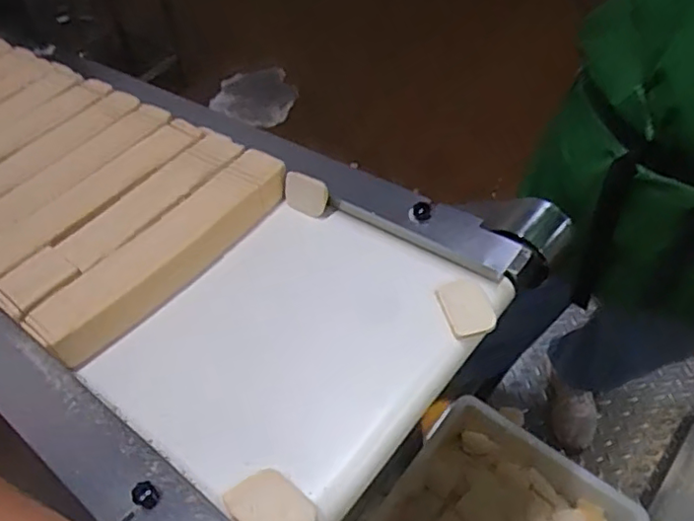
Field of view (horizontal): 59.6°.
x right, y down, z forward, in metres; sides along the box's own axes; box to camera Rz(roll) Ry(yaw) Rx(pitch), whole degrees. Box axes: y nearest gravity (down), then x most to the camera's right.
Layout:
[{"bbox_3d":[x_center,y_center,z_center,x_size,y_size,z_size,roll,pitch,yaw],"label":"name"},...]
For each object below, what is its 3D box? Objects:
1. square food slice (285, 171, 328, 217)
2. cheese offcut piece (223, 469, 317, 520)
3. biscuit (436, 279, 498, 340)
[{"bbox_3d":[-0.059,-0.095,0.867,0.064,0.060,0.007,22,37,10],"label":"square food slice"},{"bbox_3d":[-0.074,0.239,0.585,0.086,0.011,0.056,34,60,24],"label":"cheese offcut piece"},{"bbox_3d":[0.143,0.054,0.725,0.058,0.013,0.076,-14,54,-9],"label":"biscuit"}]

